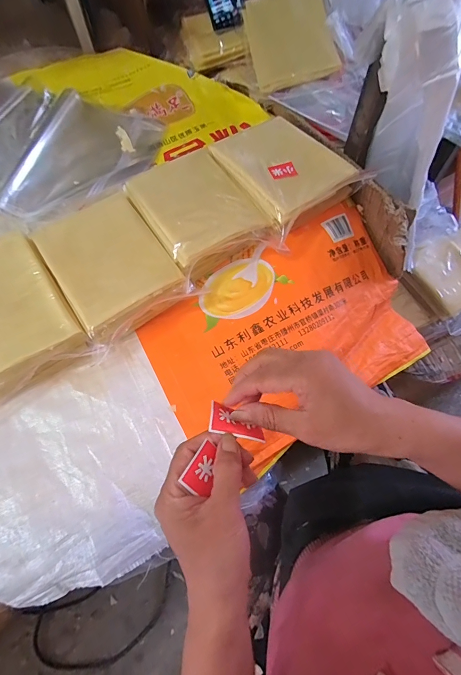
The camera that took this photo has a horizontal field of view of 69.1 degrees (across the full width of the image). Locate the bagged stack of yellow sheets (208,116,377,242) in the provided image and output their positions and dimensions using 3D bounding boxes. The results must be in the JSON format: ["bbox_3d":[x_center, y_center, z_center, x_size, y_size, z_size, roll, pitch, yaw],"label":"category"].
[{"bbox_3d":[0.079,-0.272,0.529,0.159,0.047,0.214,-34,71,-15],"label":"bagged stack of yellow sheets"}]

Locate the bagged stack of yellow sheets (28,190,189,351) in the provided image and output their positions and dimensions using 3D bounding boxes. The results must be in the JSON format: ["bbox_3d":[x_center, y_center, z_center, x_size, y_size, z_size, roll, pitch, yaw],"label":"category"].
[{"bbox_3d":[-0.171,-0.108,0.473,0.146,0.036,0.212,-32,71,-14],"label":"bagged stack of yellow sheets"}]

